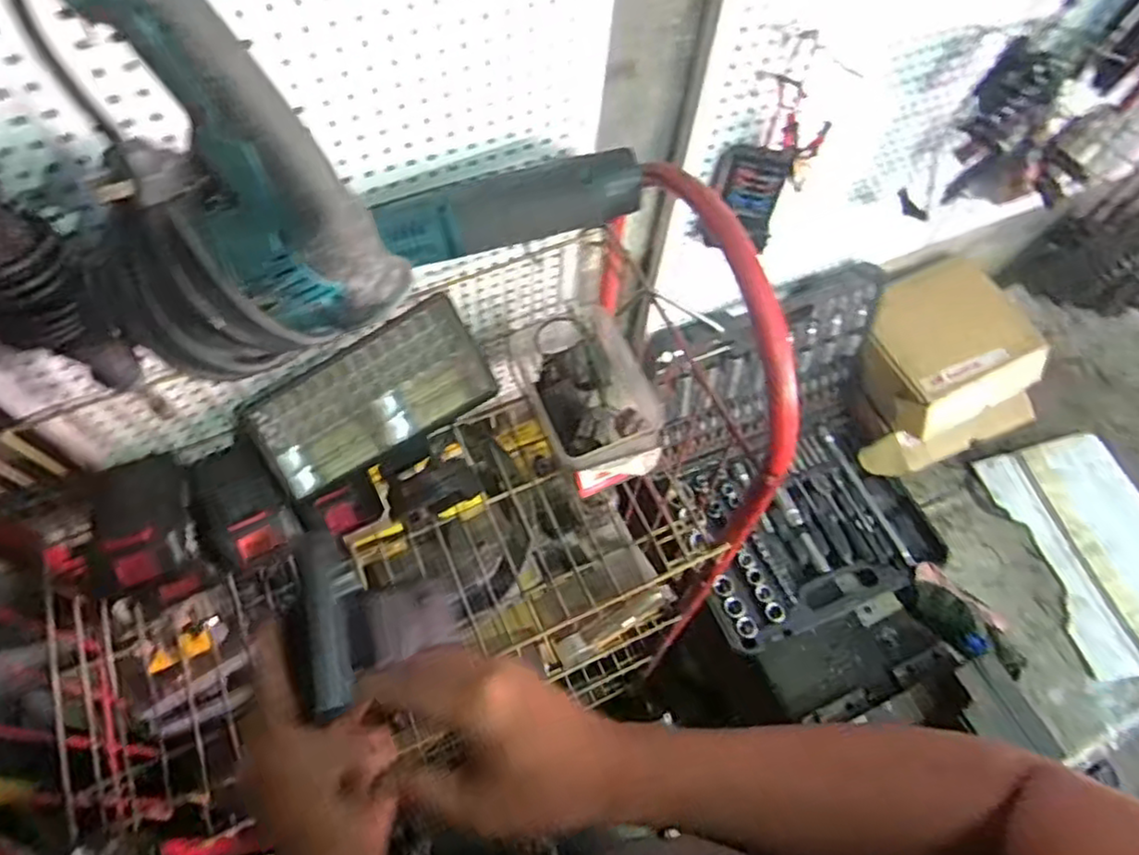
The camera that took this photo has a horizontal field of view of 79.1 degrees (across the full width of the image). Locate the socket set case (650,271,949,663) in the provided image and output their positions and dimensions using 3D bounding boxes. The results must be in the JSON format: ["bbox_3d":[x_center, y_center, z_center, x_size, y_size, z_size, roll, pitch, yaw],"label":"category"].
[{"bbox_3d":[0.344,0.046,0.986,0.391,0.256,0.387,-23,66,-15],"label":"socket set case"}]

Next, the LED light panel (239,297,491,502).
[{"bbox_3d":[-0.181,-0.028,0.634,0.215,0.035,0.103,-28,89,4],"label":"LED light panel"}]

